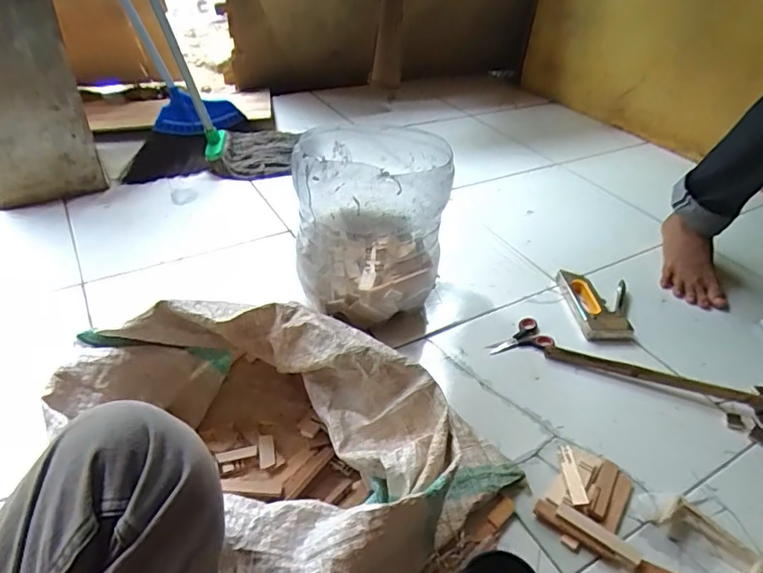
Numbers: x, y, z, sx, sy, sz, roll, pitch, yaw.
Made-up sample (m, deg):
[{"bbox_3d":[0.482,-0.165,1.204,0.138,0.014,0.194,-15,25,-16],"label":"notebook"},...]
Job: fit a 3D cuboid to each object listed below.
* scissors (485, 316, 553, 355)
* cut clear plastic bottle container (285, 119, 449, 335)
[{"bbox_3d":[0.236,0.092,0.897,0.114,0.012,0.068,-14,42,-21],"label":"scissors"},{"bbox_3d":[-0.018,-0.122,0.889,0.237,0.264,0.277,4,39,1],"label":"cut clear plastic bottle container"}]

